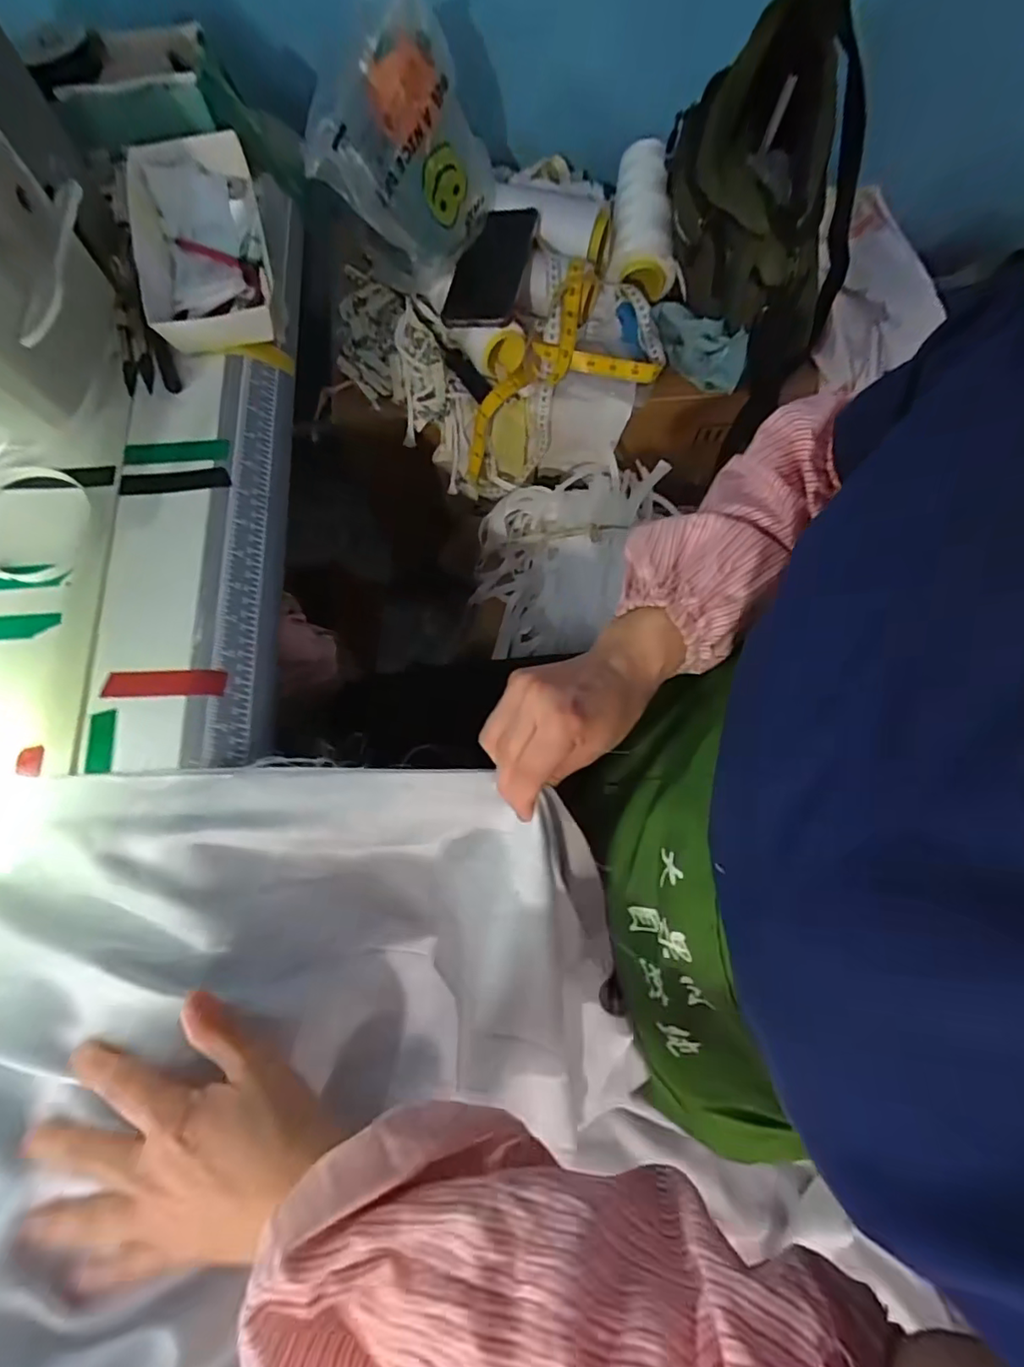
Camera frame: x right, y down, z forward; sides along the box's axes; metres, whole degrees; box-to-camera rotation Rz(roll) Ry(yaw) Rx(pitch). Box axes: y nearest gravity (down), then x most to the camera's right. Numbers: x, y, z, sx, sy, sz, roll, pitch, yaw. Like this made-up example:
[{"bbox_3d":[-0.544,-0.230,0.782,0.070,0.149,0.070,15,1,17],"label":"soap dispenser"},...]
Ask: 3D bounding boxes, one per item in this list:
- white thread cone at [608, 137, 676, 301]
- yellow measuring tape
[{"bbox_3d":[0.145,-0.514,0.623,0.072,0.062,0.150,0,94,1],"label":"white thread cone"},{"bbox_3d":[0.046,-0.345,0.638,0.268,0.094,0.149,-42,76,10],"label":"yellow measuring tape"}]

